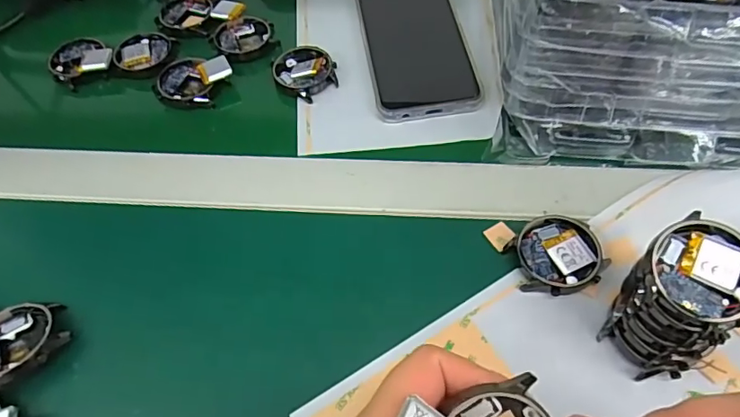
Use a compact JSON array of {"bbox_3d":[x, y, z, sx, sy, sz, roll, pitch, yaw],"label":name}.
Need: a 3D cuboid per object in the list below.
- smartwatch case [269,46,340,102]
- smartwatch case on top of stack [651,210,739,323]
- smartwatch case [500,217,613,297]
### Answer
[{"bbox_3d":[-0.050,-0.105,0.387,0.043,0.014,0.047,-33,61,-17],"label":"smartwatch case"},{"bbox_3d":[0.148,0.026,0.226,0.044,0.010,0.044,-41,68,-6],"label":"smartwatch case on top of stack"},{"bbox_3d":[0.105,0.026,0.288,0.050,0.009,0.045,-13,57,-5],"label":"smartwatch case"}]

